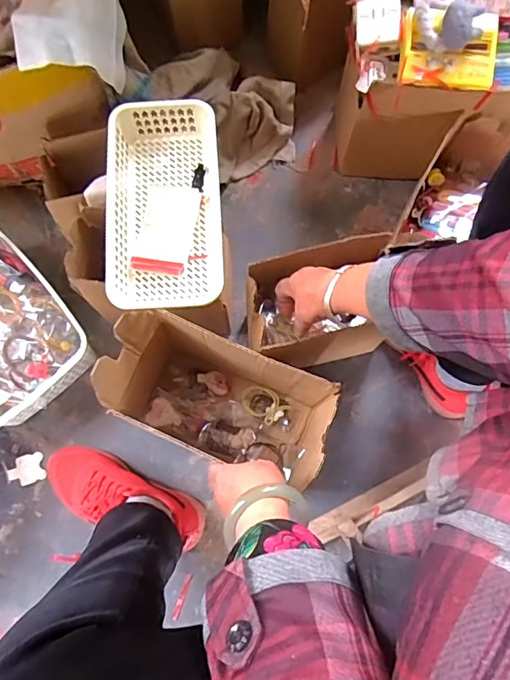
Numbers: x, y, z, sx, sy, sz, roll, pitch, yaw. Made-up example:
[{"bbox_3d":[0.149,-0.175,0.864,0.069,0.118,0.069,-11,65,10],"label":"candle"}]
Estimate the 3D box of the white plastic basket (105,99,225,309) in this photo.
[{"bbox_3d":[-0.109,-0.166,0.579,0.132,0.047,0.249,-3,76,-2],"label":"white plastic basket"}]

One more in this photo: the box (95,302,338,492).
[{"bbox_3d":[-0.043,0.080,0.611,0.256,0.214,0.124,21,76,4],"label":"box"}]

